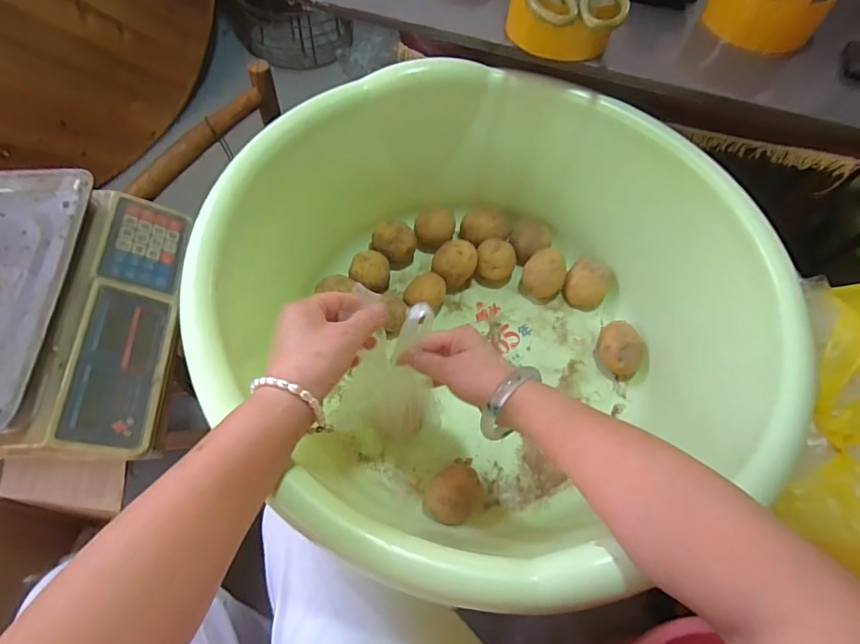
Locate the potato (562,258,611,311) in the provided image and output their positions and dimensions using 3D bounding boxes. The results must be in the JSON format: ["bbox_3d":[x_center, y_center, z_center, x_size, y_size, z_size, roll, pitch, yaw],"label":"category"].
[{"bbox_3d":[0.219,-0.052,0.673,0.058,0.049,0.054,1,61,-2],"label":"potato"}]

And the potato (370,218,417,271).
[{"bbox_3d":[-0.053,-0.114,0.690,0.058,0.054,0.057,1,61,-2],"label":"potato"}]

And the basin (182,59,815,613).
[{"bbox_3d":[0.063,-0.019,0.545,0.539,0.232,0.515,1,61,-2],"label":"basin"}]

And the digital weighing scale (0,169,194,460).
[{"bbox_3d":[-0.478,-0.010,0.561,0.323,0.116,0.325,-2,61,-4],"label":"digital weighing scale"}]

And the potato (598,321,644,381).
[{"bbox_3d":[0.250,0.036,0.634,0.049,0.040,0.071,-9,62,-8],"label":"potato"}]

